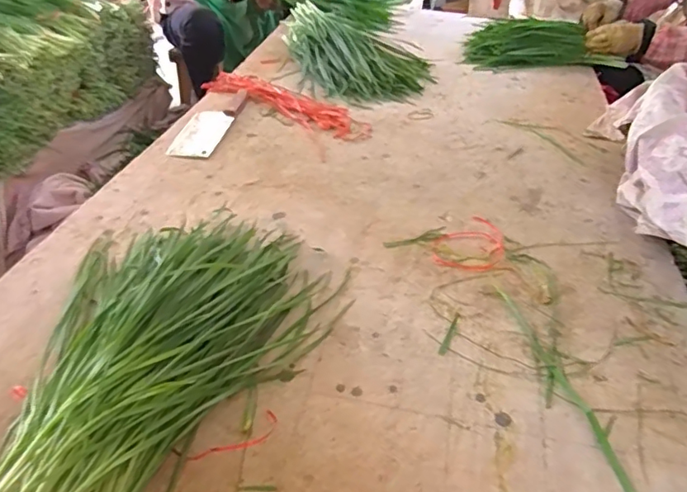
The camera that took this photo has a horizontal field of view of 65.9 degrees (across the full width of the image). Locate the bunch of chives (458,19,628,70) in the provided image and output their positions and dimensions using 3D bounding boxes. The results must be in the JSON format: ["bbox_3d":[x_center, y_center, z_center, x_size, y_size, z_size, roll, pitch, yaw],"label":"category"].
[{"bbox_3d":[0.517,-0.532,1.396,0.377,0.094,0.172,9,39,11],"label":"bunch of chives"}]

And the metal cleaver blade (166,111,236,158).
[{"bbox_3d":[-0.285,-0.226,1.069,0.085,0.009,0.194,5,38,4],"label":"metal cleaver blade"}]

